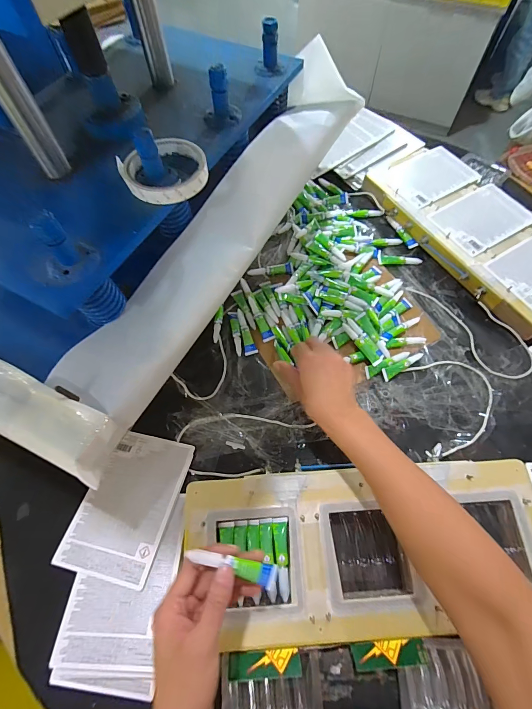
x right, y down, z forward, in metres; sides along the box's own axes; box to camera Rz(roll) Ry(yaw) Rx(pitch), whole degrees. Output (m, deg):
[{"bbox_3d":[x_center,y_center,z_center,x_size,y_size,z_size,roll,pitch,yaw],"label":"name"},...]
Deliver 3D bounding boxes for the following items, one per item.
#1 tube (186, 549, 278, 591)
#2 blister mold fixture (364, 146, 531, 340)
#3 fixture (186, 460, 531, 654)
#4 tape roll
[{"bbox_3d":[-0.029,0.188,0.289,0.080,0.008,0.018,18,66,-6],"label":"tube"},{"bbox_3d":[0.387,-0.233,0.614,0.203,0.045,0.417,-31,68,-13],"label":"blister mold fixture"},{"bbox_3d":[0.121,0.231,0.394,0.426,0.037,0.179,-3,65,0],"label":"fixture"},{"bbox_3d":[-0.110,-0.202,0.362,0.089,0.016,0.087,0,64,1],"label":"tape roll"}]

